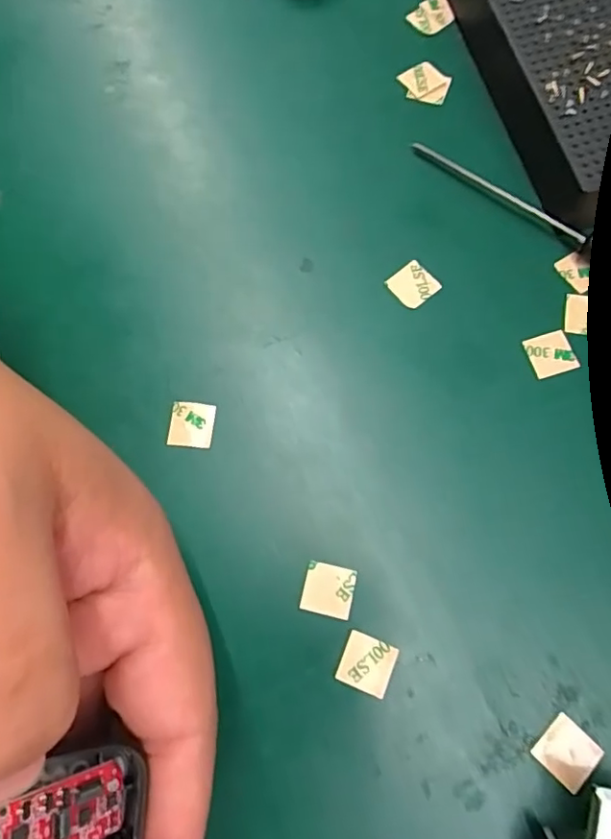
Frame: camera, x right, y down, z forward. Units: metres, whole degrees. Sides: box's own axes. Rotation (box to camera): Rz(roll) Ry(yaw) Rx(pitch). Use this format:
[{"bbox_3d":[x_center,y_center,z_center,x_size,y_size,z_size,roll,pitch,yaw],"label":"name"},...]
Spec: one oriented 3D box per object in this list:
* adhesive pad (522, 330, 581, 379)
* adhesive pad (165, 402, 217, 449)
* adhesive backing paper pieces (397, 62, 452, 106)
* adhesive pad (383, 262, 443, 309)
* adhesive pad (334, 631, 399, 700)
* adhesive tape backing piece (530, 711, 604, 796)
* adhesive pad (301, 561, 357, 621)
[{"bbox_3d":[0.086,-0.023,0.202,0.016,0.004,0.015,-16,76,1],"label":"adhesive pad"},{"bbox_3d":[-0.040,0.002,0.198,0.015,0.004,0.015,4,74,3],"label":"adhesive pad"},{"bbox_3d":[0.049,-0.140,0.239,0.021,0.004,0.017,21,75,8],"label":"adhesive backing paper pieces"},{"bbox_3d":[0.040,-0.050,0.211,0.015,0.004,0.015,-36,76,-8],"label":"adhesive pad"},{"bbox_3d":[0.019,0.074,0.173,0.015,0.004,0.015,21,75,8],"label":"adhesive pad"},{"bbox_3d":[0.075,0.096,0.164,0.015,0.004,0.015,43,79,13],"label":"adhesive tape backing piece"},{"bbox_3d":[0.007,0.054,0.180,0.016,0.004,0.015,12,74,5],"label":"adhesive pad"}]

